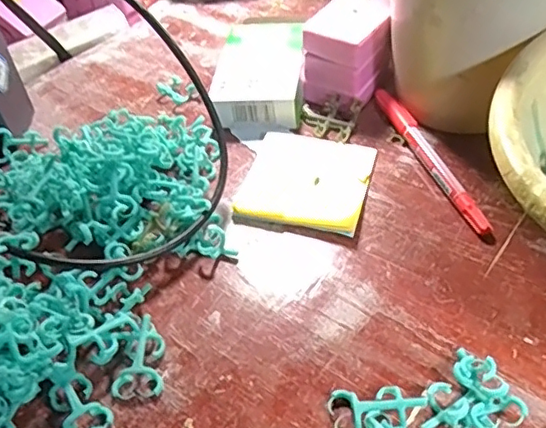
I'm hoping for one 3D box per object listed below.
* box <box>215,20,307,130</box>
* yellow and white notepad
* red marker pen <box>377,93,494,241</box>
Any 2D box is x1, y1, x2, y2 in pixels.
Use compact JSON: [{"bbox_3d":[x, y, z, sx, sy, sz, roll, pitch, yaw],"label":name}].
[{"bbox_3d":[-0.006,-0.103,0.423,0.058,0.027,0.100,-1,47,6],"label":"box"},{"bbox_3d":[0.021,-0.022,0.359,0.076,0.006,0.080,9,48,15],"label":"yellow and white notepad"},{"bbox_3d":[0.098,-0.037,0.364,0.014,0.010,0.138,-15,47,-8],"label":"red marker pen"}]

